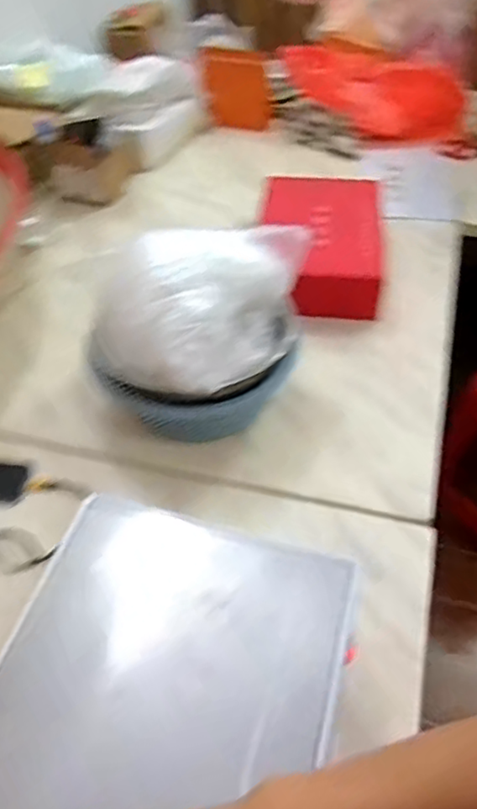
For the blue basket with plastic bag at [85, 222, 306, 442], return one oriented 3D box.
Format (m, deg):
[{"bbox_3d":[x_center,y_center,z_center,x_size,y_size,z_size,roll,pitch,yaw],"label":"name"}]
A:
[{"bbox_3d":[-0.055,-0.103,0.928,0.246,0.261,0.285,26,52,21],"label":"blue basket with plastic bag"}]

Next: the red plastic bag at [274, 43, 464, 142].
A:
[{"bbox_3d":[0.326,-0.768,1.613,0.466,0.167,0.118,15,48,16],"label":"red plastic bag"}]

